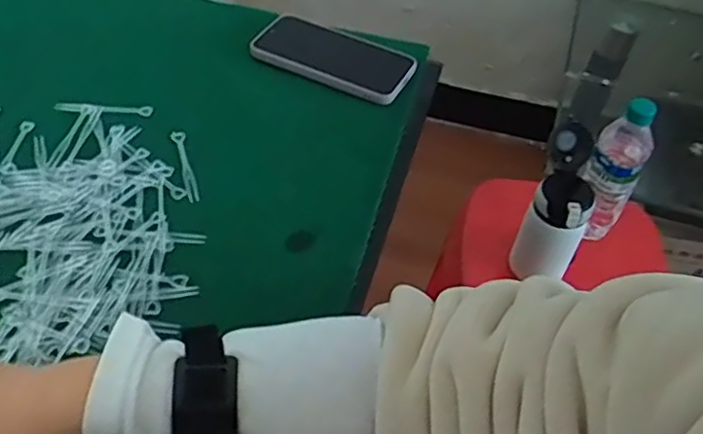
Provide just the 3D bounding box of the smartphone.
[{"bbox_3d":[-0.016,-0.165,0.673,0.159,0.015,0.085,21,50,14],"label":"smartphone"}]

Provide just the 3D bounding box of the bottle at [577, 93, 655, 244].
[{"bbox_3d":[0.343,-0.059,0.873,0.064,0.220,0.059,27,52,19],"label":"bottle"}]

